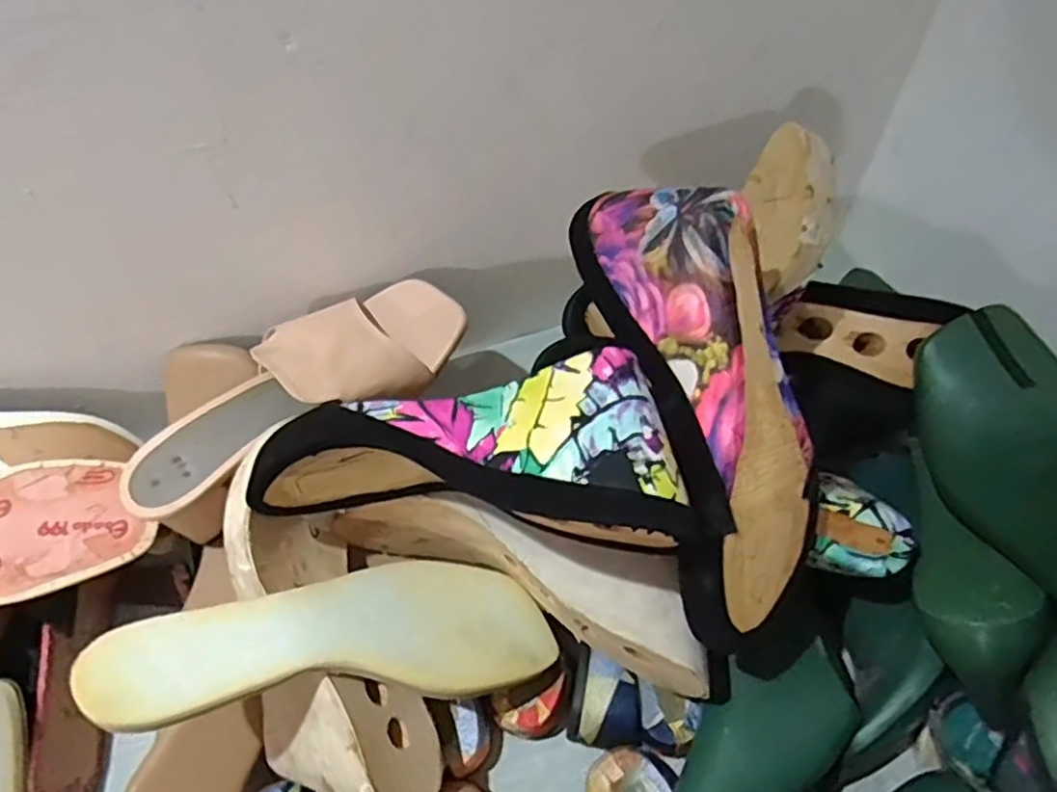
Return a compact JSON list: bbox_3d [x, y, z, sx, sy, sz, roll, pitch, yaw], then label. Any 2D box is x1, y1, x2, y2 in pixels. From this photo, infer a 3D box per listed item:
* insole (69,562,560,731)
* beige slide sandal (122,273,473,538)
[{"bbox_3d":[-0.097,0.132,0.377,0.244,0.015,0.077,5,50,-34],"label":"insole"},{"bbox_3d":[-0.150,-0.001,0.461,0.239,0.067,0.088,-36,62,-18],"label":"beige slide sandal"}]

